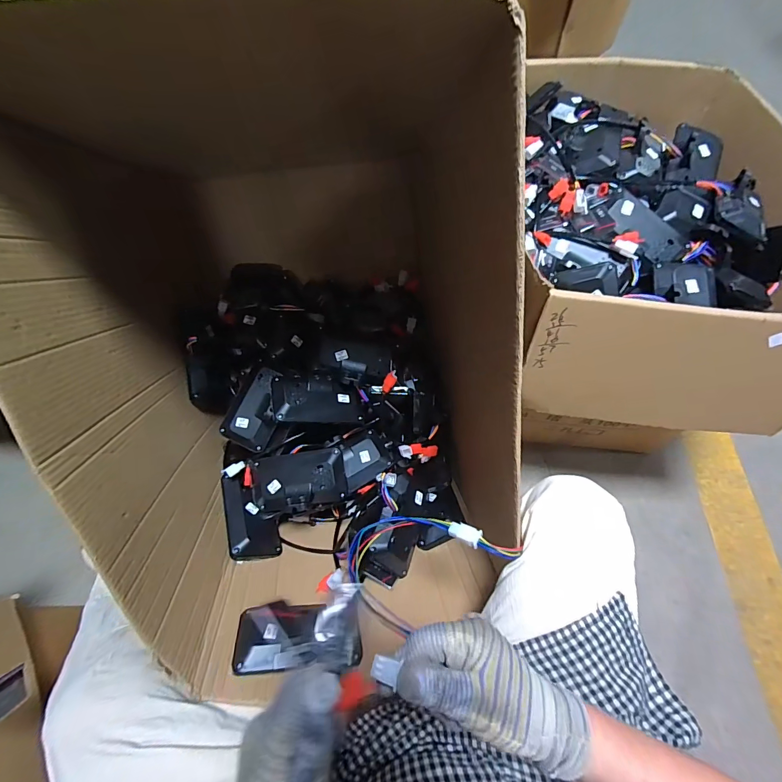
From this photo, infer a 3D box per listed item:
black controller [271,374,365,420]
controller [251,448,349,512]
[{"bbox_3d":[-0.124,0.014,0.680,0.154,0.033,0.081,1,74,-27],"label":"black controller"},{"bbox_3d":[-0.159,0.154,0.669,0.158,0.038,0.098,-7,63,-5],"label":"controller"}]

